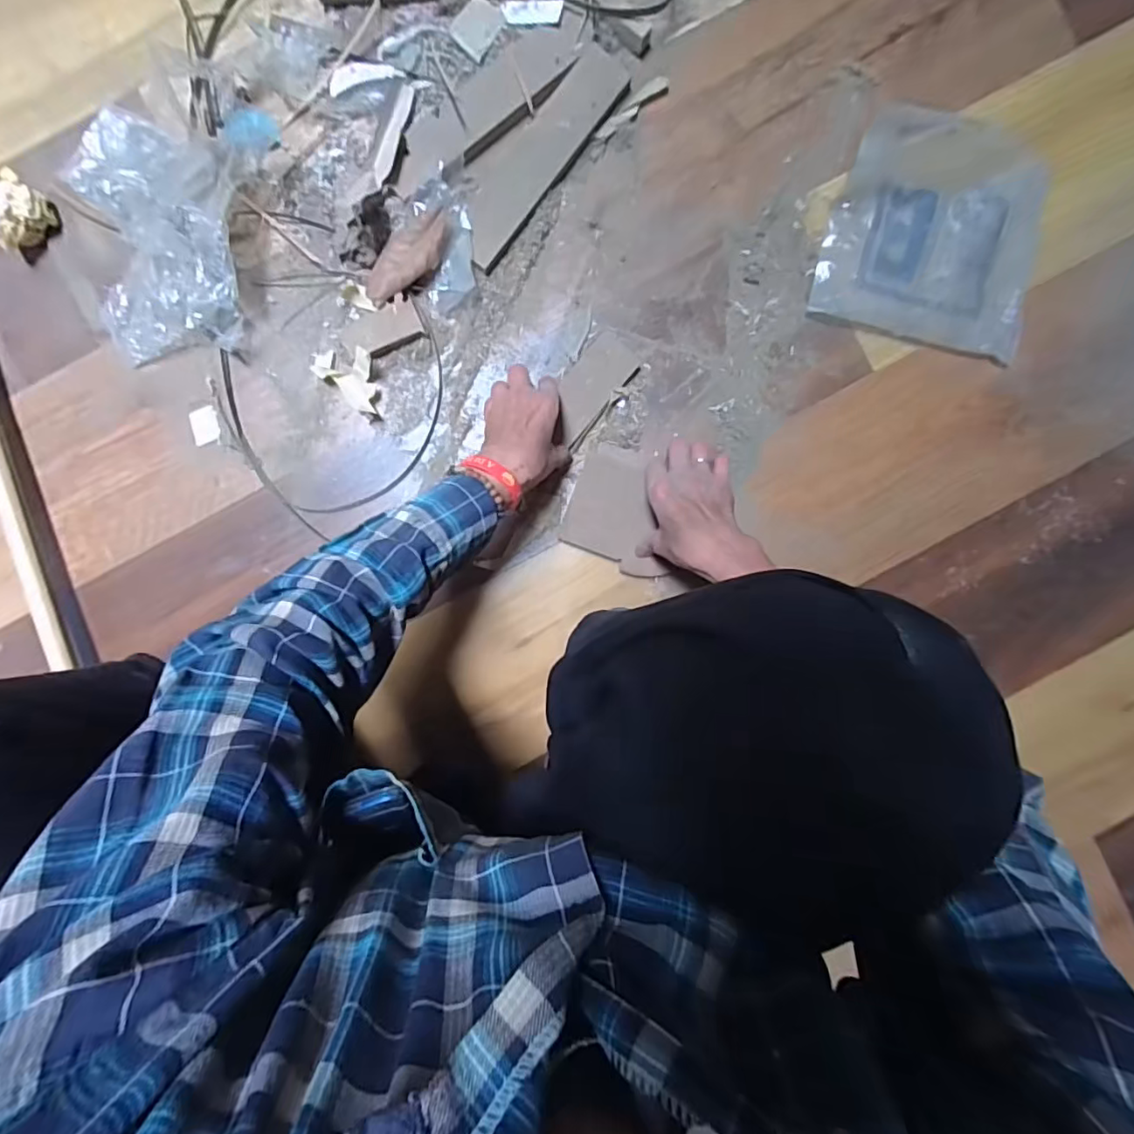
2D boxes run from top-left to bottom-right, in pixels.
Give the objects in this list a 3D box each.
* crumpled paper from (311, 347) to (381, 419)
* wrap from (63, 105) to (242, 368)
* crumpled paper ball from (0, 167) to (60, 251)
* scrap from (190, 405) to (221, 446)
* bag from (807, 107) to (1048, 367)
[{"bbox_3d":[-0.221,-0.199,0.567,0.081,0.047,0.048,40,92,-5],"label":"crumpled paper"},{"bbox_3d":[-0.398,-0.331,0.541,0.156,0.074,0.219,-15,96,-1],"label":"wrap"},{"bbox_3d":[-0.542,-0.346,0.552,0.042,0.042,0.063,33,93,-5],"label":"crumpled paper ball"},{"bbox_3d":[-0.377,-0.147,0.585,0.027,0.004,0.036,-14,96,-8],"label":"scrap"},{"bbox_3d":[0.387,-0.352,0.586,0.214,0.022,0.222,13,91,-2],"label":"bag"}]

